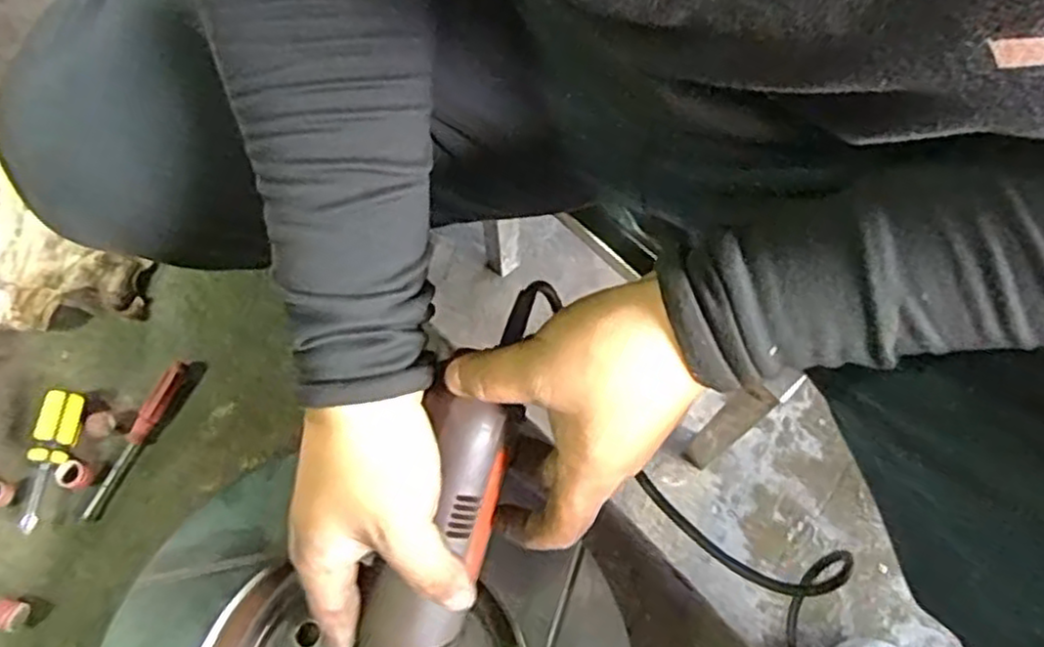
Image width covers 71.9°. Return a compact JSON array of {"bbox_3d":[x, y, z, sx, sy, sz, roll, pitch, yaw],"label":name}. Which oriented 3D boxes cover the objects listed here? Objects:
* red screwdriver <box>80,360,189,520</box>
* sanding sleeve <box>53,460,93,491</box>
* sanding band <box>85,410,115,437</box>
[{"bbox_3d":[-0.231,0.067,0.429,0.011,0.014,0.100,24,70,11],"label":"red screwdriver"},{"bbox_3d":[-0.260,0.089,0.419,0.017,0.012,0.016,0,67,1],"label":"sanding sleeve"},{"bbox_3d":[-0.252,0.060,0.431,0.013,0.011,0.015,24,70,11],"label":"sanding band"}]

